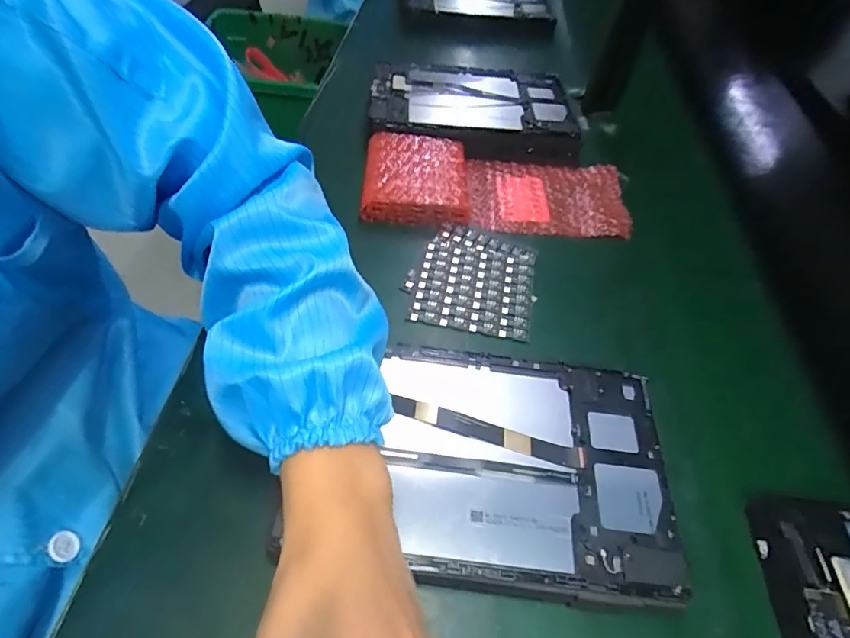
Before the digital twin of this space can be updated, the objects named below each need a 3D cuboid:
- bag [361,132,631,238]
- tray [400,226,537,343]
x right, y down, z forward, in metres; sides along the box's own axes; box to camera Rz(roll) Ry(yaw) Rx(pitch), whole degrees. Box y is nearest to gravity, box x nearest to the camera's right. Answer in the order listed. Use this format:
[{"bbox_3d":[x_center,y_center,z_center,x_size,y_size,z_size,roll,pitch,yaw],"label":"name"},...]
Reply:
[{"bbox_3d":[0.077,-0.150,0.546,0.281,0.024,0.136,7,51,1],"label":"bag"},{"bbox_3d":[0.044,-0.040,0.465,0.110,0.007,0.124,11,51,4],"label":"tray"}]

